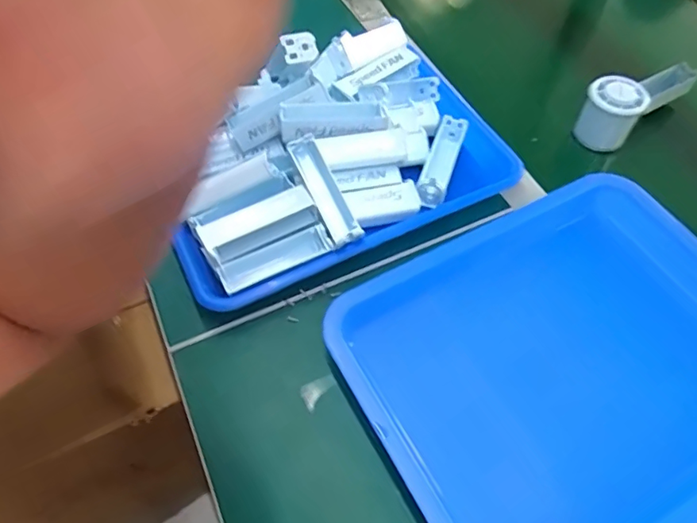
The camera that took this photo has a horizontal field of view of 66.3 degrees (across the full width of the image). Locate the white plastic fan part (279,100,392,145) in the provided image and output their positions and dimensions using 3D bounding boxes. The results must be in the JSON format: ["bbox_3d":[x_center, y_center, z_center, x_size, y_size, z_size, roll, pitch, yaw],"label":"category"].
[{"bbox_3d":[-0.014,-0.135,0.500,0.097,0.020,0.034,-6,57,-5],"label":"white plastic fan part"}]

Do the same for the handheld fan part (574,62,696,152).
[{"bbox_3d":[0.312,-0.172,0.582,0.139,0.072,0.051,-33,63,-20],"label":"handheld fan part"}]

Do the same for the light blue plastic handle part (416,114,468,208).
[{"bbox_3d":[0.093,-0.103,0.525,0.027,0.015,0.105,17,58,11],"label":"light blue plastic handle part"}]

